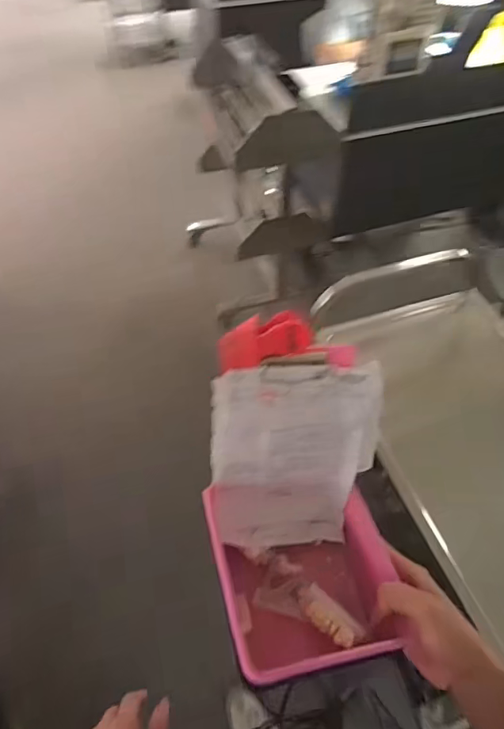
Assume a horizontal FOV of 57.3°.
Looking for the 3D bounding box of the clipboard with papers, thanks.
[{"bbox_3d":[0.048,0.086,0.453,0.170,0.205,0.034,-6,27,-14],"label":"clipboard with papers"}]

